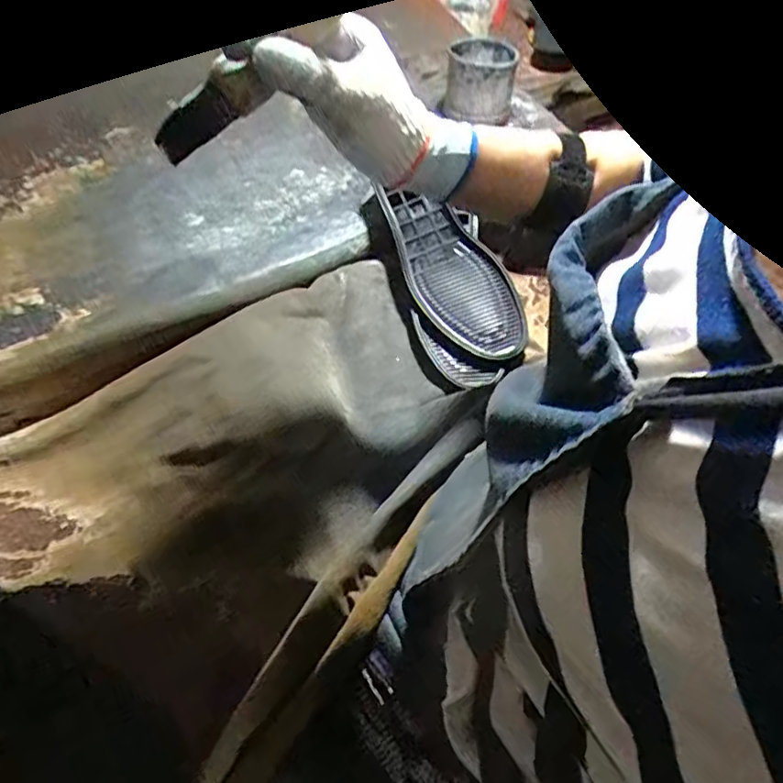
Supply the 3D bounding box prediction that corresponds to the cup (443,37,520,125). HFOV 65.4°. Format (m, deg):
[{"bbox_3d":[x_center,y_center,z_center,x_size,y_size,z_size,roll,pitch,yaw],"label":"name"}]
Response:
[{"bbox_3d":[0.121,-0.423,0.834,0.090,0.092,0.085,4,52,4],"label":"cup"}]

